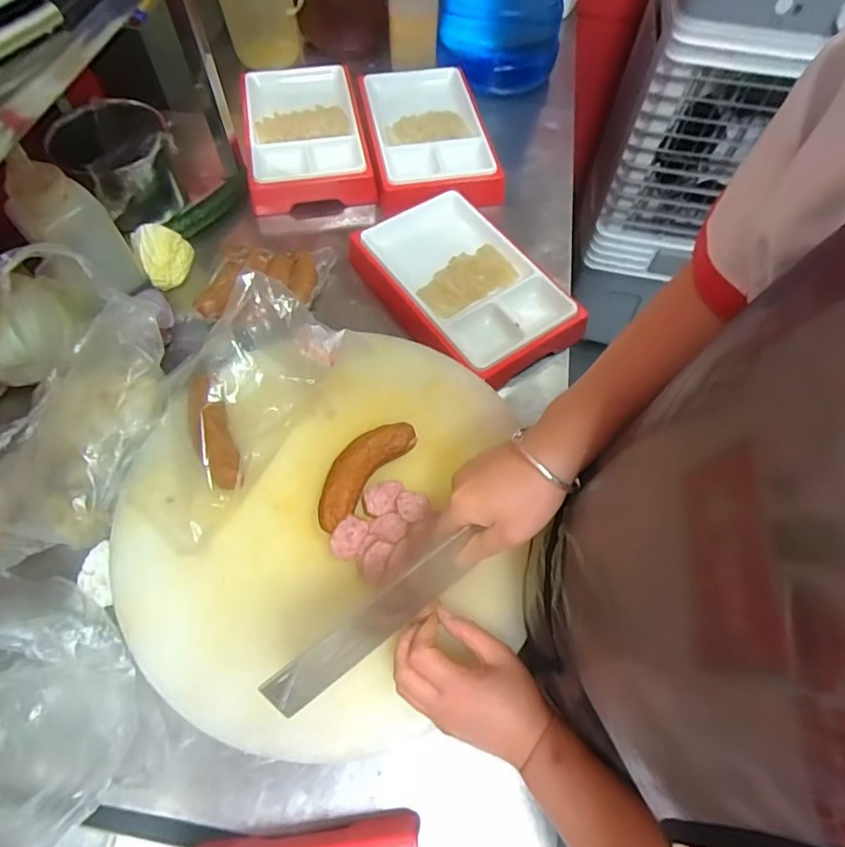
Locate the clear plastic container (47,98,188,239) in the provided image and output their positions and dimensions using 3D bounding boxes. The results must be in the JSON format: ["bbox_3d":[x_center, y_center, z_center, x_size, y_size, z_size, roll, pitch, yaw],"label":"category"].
[{"bbox_3d":[-0.408,-0.348,0.726,0.140,0.132,0.125,-29,67,-15],"label":"clear plastic container"}]

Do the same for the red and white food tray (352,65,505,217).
[{"bbox_3d":[0.011,-0.446,0.800,0.197,0.052,0.262,-10,63,-6],"label":"red and white food tray"}]

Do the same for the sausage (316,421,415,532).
[{"bbox_3d":[-0.060,0.049,0.519,0.051,0.035,0.132,35,67,16],"label":"sausage"}]

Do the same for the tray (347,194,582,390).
[{"bbox_3d":[0.060,-0.182,0.716,0.208,0.070,0.288,-32,67,-16],"label":"tray"}]

